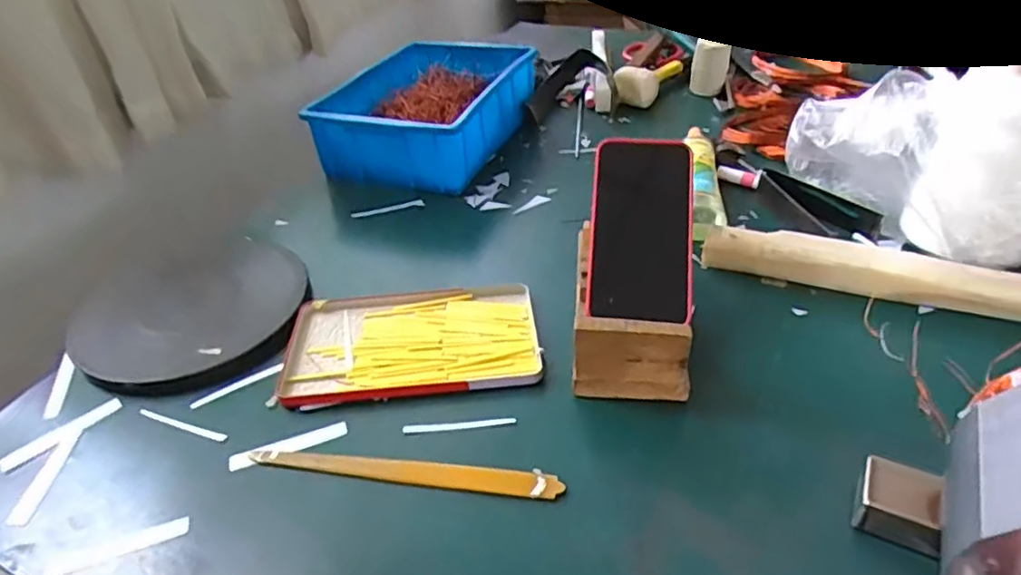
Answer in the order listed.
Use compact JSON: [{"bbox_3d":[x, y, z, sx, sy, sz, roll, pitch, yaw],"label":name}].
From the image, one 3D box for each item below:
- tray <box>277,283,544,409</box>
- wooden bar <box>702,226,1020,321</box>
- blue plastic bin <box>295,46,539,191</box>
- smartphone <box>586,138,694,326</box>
[{"bbox_3d":[-0.080,0.040,0.522,0.201,0.014,0.129,-6,38,1],"label":"tray"},{"bbox_3d":[0.325,-0.011,0.512,0.319,0.024,0.042,13,42,24],"label":"wooden bar"},{"bbox_3d":[-0.096,-0.232,0.817,0.197,0.091,0.301,12,41,21],"label":"blue plastic bin"},{"bbox_3d":[0.106,-0.048,0.503,0.079,0.009,0.153,5,74,7],"label":"smartphone"}]

